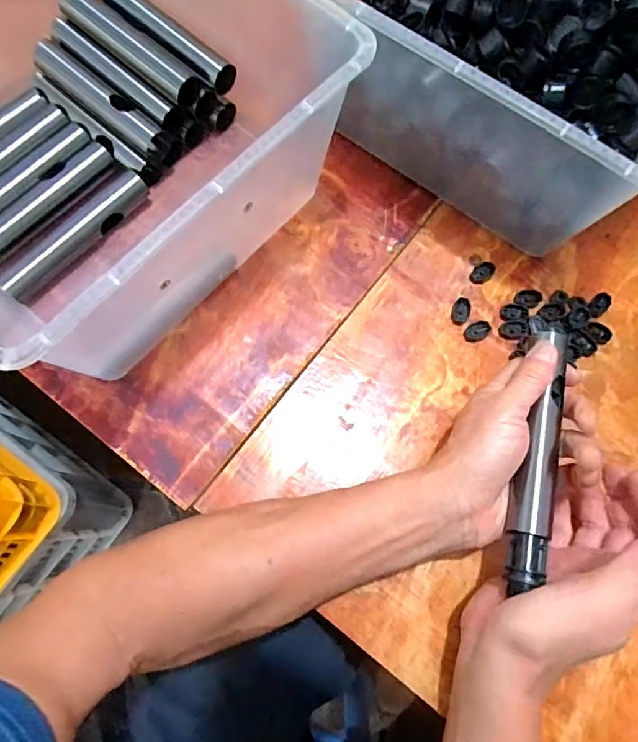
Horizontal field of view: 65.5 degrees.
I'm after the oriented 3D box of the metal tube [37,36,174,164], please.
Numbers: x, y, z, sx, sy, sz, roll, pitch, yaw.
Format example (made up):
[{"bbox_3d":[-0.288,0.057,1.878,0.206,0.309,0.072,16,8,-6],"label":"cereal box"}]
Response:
[{"bbox_3d":[-0.183,-0.229,0.418,0.133,0.028,0.023,38,75,9],"label":"metal tube"}]

